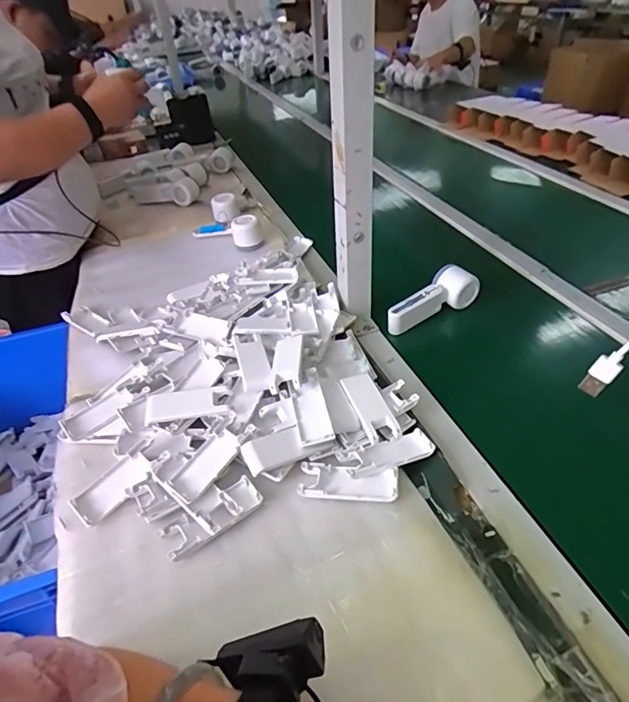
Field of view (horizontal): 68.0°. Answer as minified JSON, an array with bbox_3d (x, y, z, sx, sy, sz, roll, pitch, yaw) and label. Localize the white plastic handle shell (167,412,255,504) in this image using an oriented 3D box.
[{"bbox_3d":[-0.113,0.115,0.511,0.042,0.016,0.103,28,65,30],"label":"white plastic handle shell"}]

